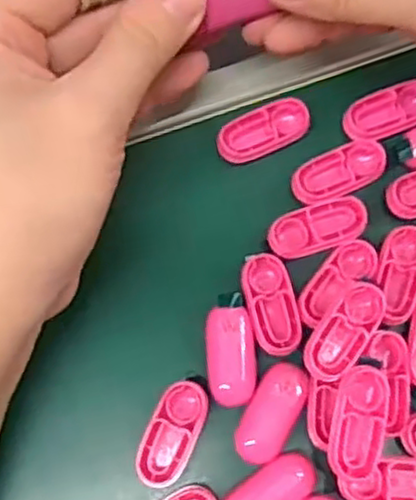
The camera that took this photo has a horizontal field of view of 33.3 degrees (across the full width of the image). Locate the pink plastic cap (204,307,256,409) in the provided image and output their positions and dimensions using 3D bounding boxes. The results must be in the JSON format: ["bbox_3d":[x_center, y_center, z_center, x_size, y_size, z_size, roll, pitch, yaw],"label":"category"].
[{"bbox_3d":[0.008,0.035,0.230,0.016,0.004,0.031,-4,75,-1],"label":"pink plastic cap"}]

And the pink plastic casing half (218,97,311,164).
[{"bbox_3d":[0.020,-0.043,0.248,0.034,0.004,0.016,-24,90,-5],"label":"pink plastic casing half"}]

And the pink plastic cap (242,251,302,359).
[{"bbox_3d":[0.021,0.018,0.232,0.016,0.004,0.034,-12,75,-3],"label":"pink plastic cap"}]

